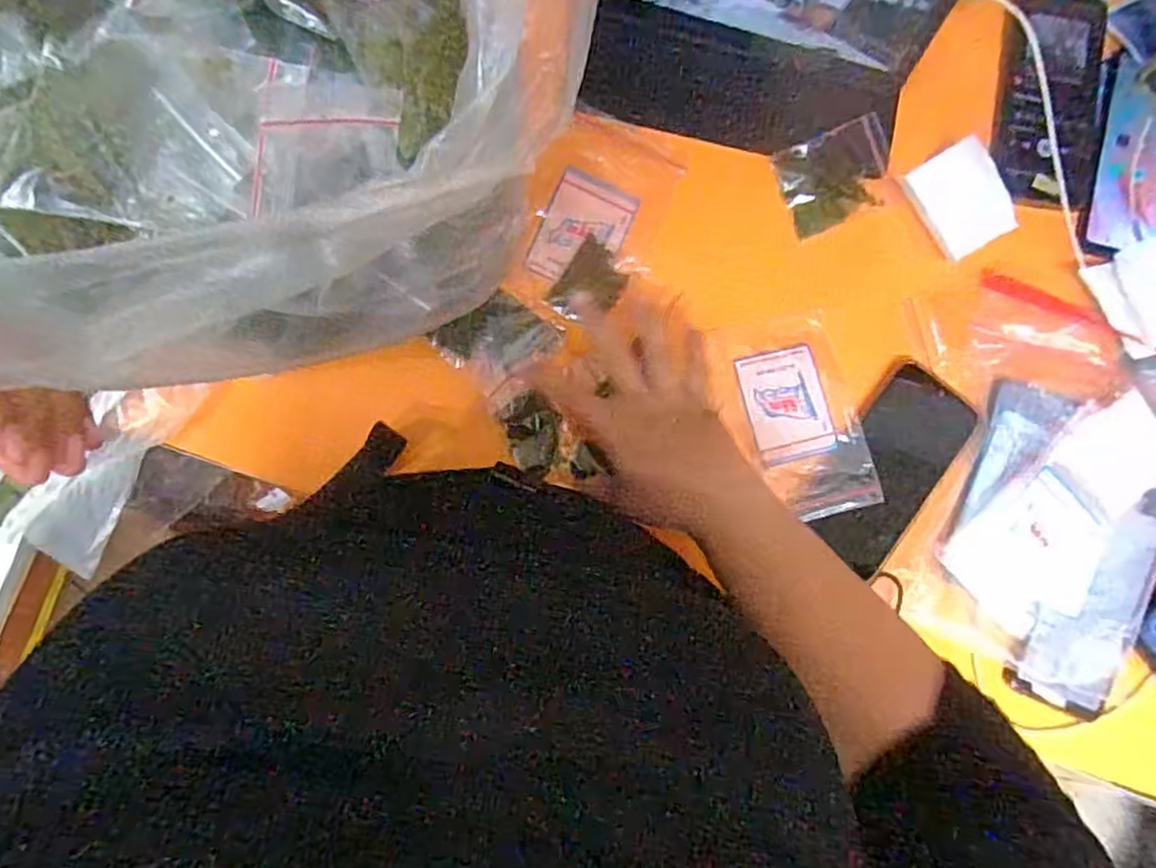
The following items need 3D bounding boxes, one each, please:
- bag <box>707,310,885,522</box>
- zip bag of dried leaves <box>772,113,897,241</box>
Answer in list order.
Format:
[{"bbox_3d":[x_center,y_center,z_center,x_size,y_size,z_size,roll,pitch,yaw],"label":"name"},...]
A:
[{"bbox_3d":[0.162,-0.014,0.530,0.097,0.009,0.154,-14,81,-4],"label":"bag"},{"bbox_3d":[0.201,-0.200,0.546,0.087,0.016,0.067,-22,90,-5],"label":"zip bag of dried leaves"}]

